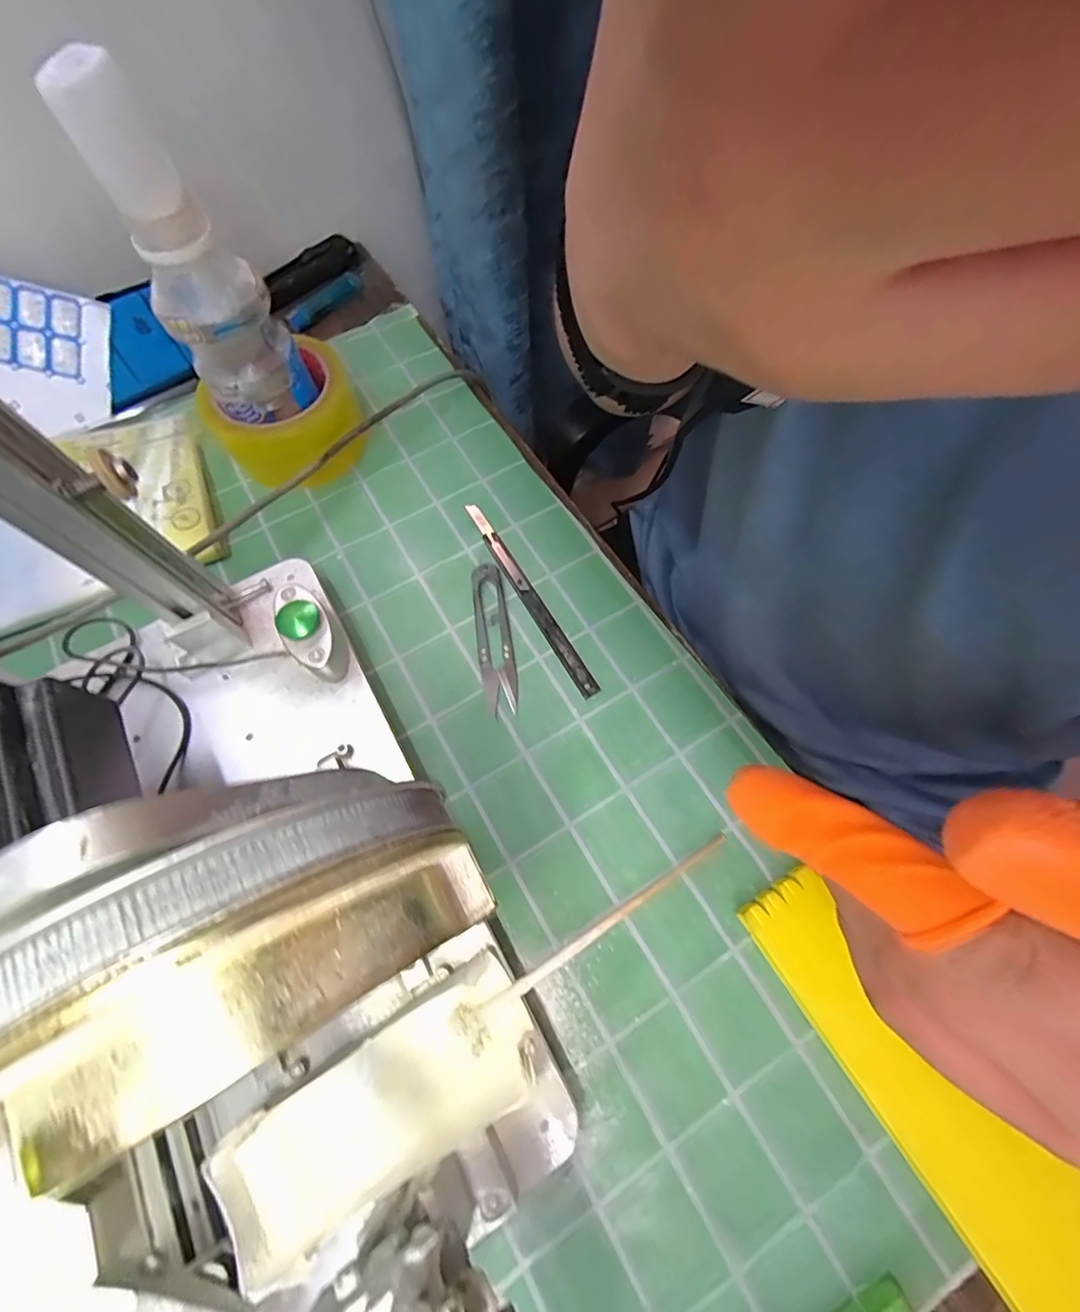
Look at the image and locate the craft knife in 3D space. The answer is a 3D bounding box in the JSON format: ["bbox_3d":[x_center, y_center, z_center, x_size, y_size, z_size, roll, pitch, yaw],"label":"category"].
[{"bbox_3d":[-0.008,-0.042,0.341,0.012,0.009,0.159,-29,70,-11],"label":"craft knife"}]

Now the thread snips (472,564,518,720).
[{"bbox_3d":[-0.030,-0.013,0.329,0.021,0.011,0.098,-8,68,-3],"label":"thread snips"}]

